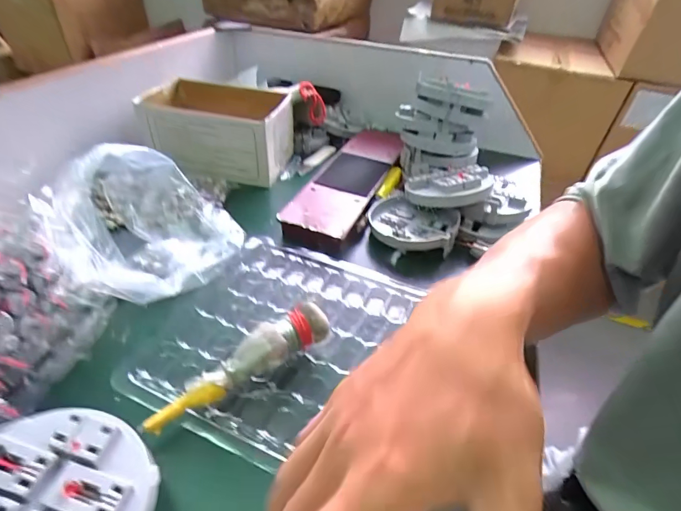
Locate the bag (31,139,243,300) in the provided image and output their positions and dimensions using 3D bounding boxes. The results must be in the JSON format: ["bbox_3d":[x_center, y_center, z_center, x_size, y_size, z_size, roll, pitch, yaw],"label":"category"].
[{"bbox_3d":[-0.194,-0.046,0.415,0.152,0.085,0.181,-9,43,-17],"label":"bag"}]

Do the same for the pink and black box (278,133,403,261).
[{"bbox_3d":[0.014,-0.105,0.543,0.084,0.029,0.318,18,40,12],"label":"pink and black box"}]

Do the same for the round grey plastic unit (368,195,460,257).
[{"bbox_3d":[0.085,-0.039,0.466,0.103,0.024,0.090,20,40,15],"label":"round grey plastic unit"}]

